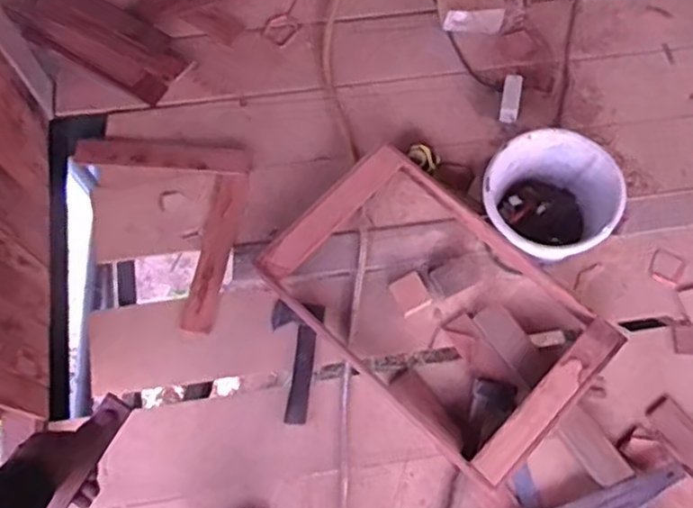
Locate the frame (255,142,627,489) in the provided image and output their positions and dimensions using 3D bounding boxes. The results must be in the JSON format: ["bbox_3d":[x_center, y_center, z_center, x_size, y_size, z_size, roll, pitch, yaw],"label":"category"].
[{"bbox_3d":[0.195,0.103,1.540,0.686,0.100,0.433,43,75,13],"label":"frame"}]

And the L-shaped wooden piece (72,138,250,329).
[{"bbox_3d":[-0.463,-0.060,1.636,0.430,0.028,0.445,5,70,1],"label":"L-shaped wooden piece"}]

